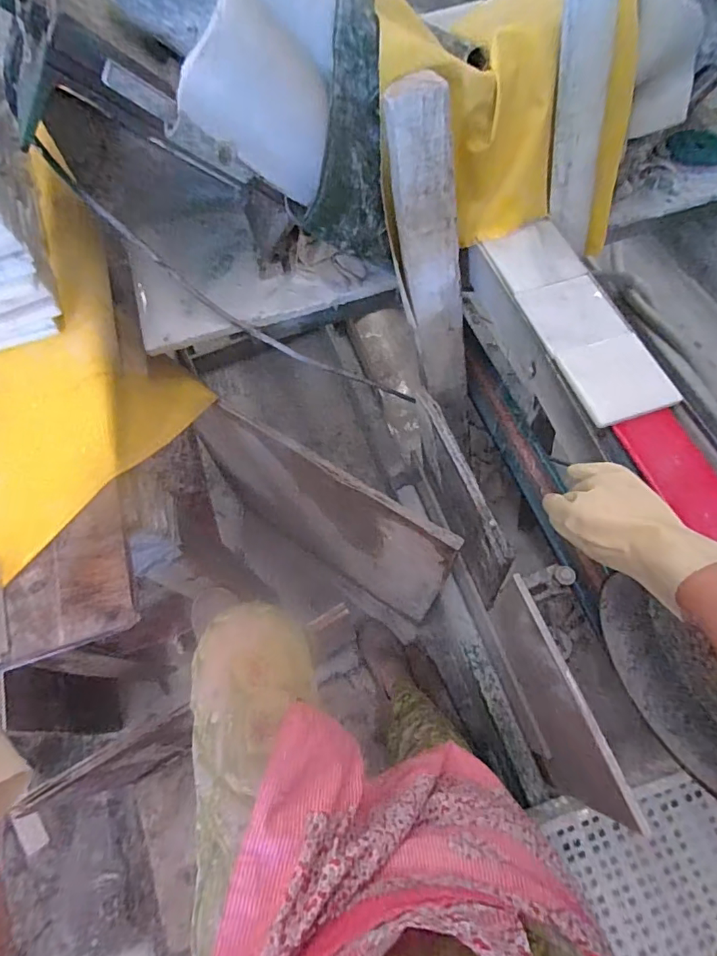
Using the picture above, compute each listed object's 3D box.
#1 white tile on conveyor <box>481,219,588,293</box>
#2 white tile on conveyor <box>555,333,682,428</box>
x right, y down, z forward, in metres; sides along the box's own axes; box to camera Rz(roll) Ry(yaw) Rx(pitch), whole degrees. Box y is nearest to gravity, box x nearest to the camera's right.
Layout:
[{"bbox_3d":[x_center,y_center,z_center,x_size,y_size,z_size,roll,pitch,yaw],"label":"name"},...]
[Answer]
[{"bbox_3d":[0.223,-0.283,0.619,0.094,0.012,0.100,-17,64,-7],"label":"white tile on conveyor"},{"bbox_3d":[0.286,-0.111,0.539,0.094,0.016,0.098,-16,64,-6],"label":"white tile on conveyor"}]

